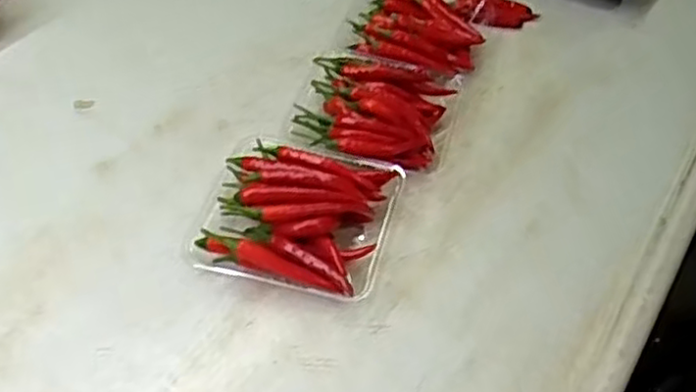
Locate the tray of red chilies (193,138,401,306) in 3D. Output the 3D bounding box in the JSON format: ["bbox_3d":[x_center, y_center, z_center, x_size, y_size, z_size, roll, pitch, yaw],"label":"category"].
[{"bbox_3d":[-0.035,0.010,0.497,0.127,0.036,0.119,14,48,8],"label":"tray of red chilies"}]

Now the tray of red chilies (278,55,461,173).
[{"bbox_3d":[0.020,-0.068,0.575,0.120,0.034,0.118,14,48,8],"label":"tray of red chilies"}]

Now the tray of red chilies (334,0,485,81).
[{"bbox_3d":[0.056,-0.152,0.661,0.121,0.030,0.132,16,48,9],"label":"tray of red chilies"}]

